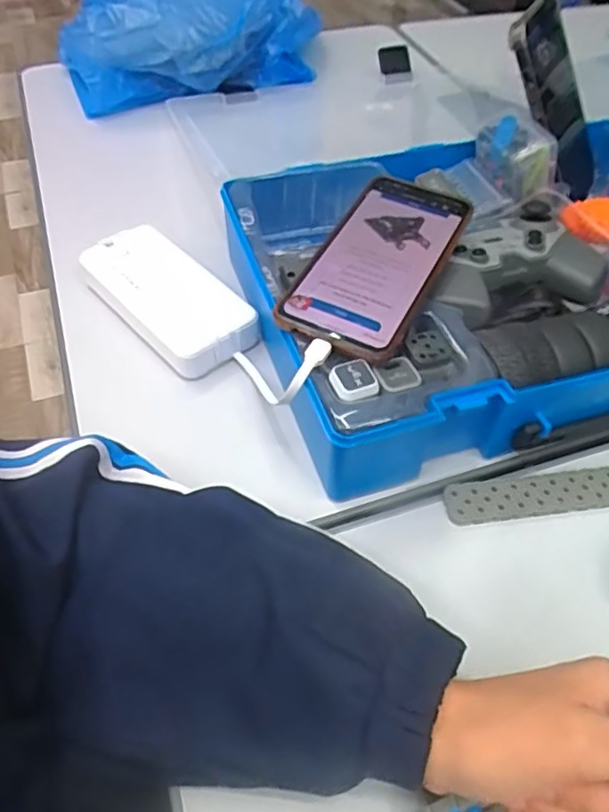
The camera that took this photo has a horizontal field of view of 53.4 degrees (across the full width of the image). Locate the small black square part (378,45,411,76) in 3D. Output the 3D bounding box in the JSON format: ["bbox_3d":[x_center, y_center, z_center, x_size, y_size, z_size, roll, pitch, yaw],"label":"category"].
[{"bbox_3d":[0.104,-0.401,0.704,0.037,0.031,0.006,-11,8,-8],"label":"small black square part"}]

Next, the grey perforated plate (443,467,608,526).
[{"bbox_3d":[0.147,0.054,0.370,0.122,0.007,0.027,-5,52,-6],"label":"grey perforated plate"}]

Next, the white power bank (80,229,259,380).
[{"bbox_3d":[-0.102,-0.081,0.449,0.070,0.027,0.135,-33,60,-25],"label":"white power bank"}]

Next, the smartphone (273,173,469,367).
[{"bbox_3d":[0.048,-0.092,0.385,0.073,0.014,0.153,23,59,16],"label":"smartphone"}]

